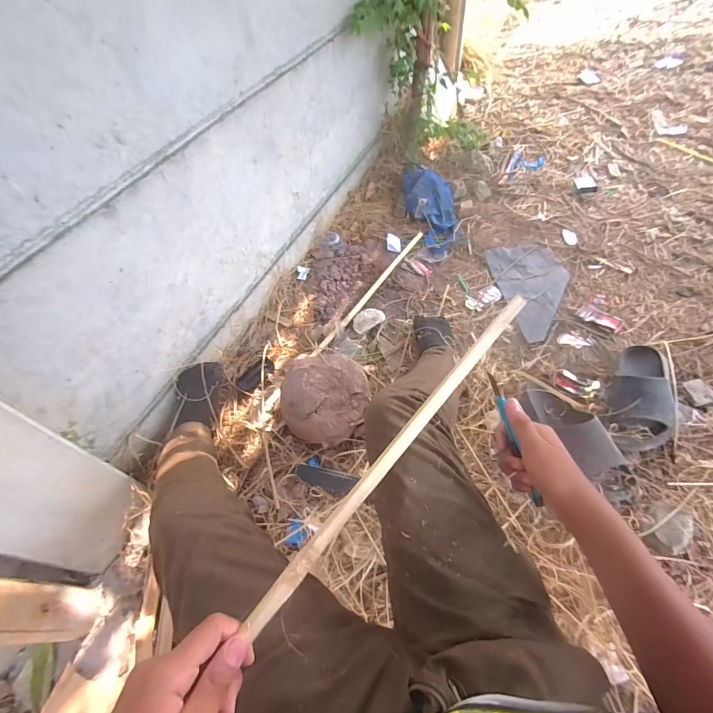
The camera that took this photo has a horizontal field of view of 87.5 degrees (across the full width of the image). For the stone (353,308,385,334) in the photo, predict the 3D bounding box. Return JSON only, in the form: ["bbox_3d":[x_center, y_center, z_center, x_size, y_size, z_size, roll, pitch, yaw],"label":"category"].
[{"bbox_3d":[0.032,-0.109,1.117,0.102,0.035,0.074,-30,57,-16],"label":"stone"}]

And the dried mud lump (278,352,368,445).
[{"bbox_3d":[-0.077,0.100,0.916,0.206,0.105,0.200,-17,54,-6],"label":"dried mud lump"}]

